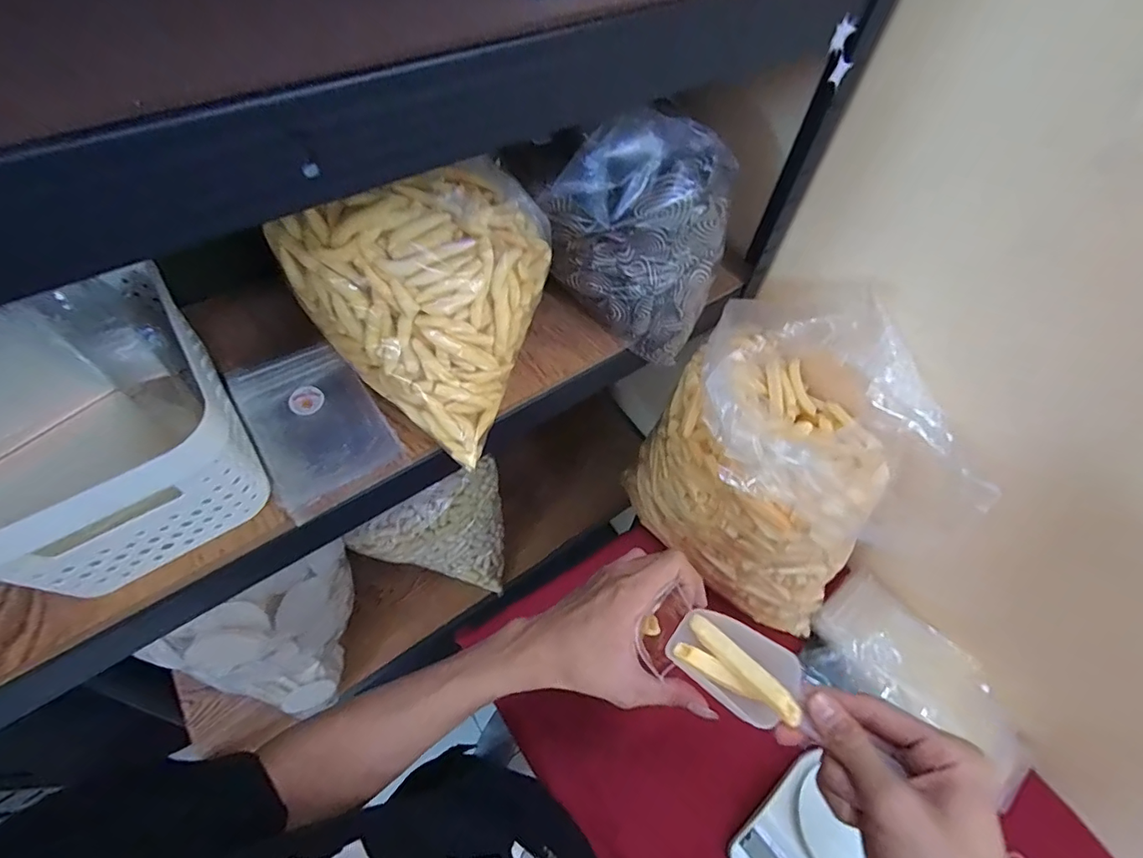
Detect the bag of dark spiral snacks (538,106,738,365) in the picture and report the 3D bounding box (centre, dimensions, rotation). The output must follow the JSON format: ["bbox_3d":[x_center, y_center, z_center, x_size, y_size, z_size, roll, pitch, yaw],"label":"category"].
[{"bbox_3d":[0.069,-0.188,0.490,0.152,0.182,0.120,21,59,10],"label":"bag of dark spiral snacks"}]

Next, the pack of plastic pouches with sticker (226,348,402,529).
[{"bbox_3d":[-0.231,-0.006,0.446,0.102,0.020,0.161,-32,65,-21],"label":"pack of plastic pouches with sticker"}]

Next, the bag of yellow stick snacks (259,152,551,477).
[{"bbox_3d":[-0.103,-0.121,0.431,0.164,0.163,0.190,32,61,16],"label":"bag of yellow stick snacks"}]

